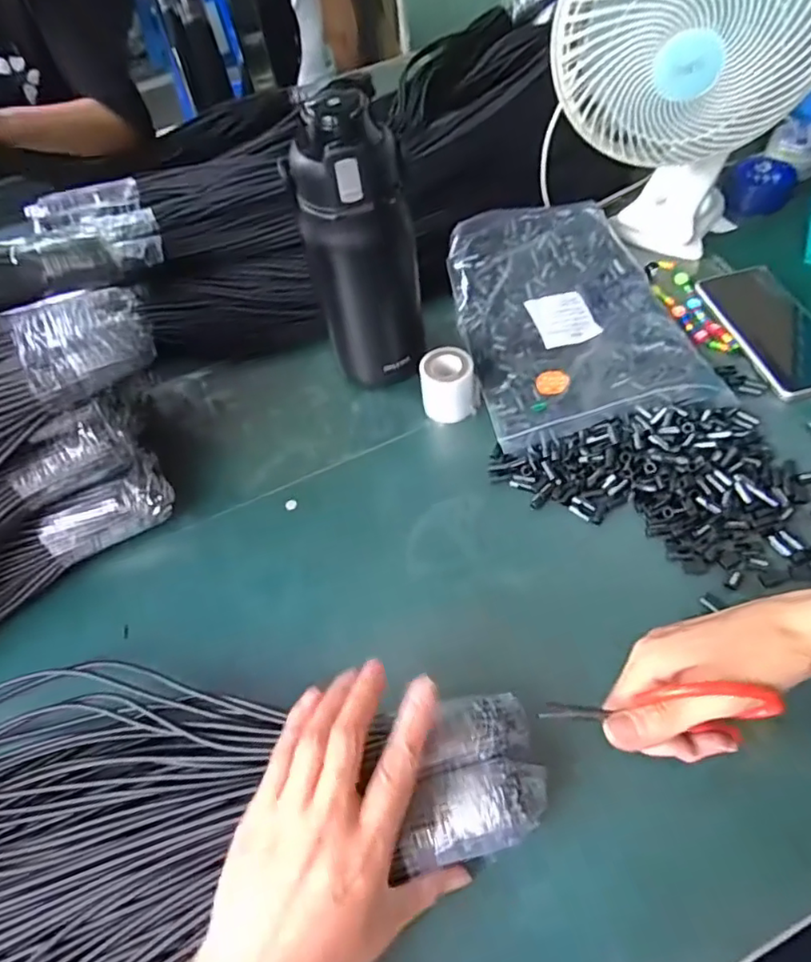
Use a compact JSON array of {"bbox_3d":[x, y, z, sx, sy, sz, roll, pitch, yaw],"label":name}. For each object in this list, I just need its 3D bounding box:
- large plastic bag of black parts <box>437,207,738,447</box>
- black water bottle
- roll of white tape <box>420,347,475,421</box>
[{"bbox_3d":[0.157,-0.163,0.563,0.204,0.062,0.281,-11,55,-1],"label":"large plastic bag of black parts"},{"bbox_3d":[-0.037,-0.185,0.486,0.081,0.239,0.071,27,62,25],"label":"black water bottle"},{"bbox_3d":[0.038,-0.085,0.519,0.048,0.055,0.041,-4,54,6],"label":"roll of white tape"}]

